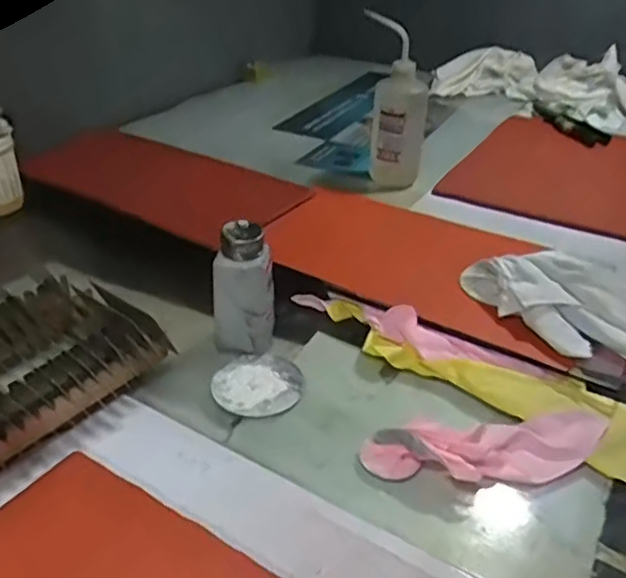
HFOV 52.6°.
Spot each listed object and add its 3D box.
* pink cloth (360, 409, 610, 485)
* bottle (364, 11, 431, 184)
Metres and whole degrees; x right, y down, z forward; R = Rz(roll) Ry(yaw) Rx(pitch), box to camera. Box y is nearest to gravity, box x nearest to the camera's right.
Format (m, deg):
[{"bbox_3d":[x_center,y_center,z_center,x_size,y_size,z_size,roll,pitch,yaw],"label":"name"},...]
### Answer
[{"bbox_3d":[0.149,0.127,0.516,0.206,0.032,0.060,-4,34,-9],"label":"pink cloth"},{"bbox_3d":[0.111,-0.242,0.863,0.085,0.234,0.058,26,40,31],"label":"bottle"}]

